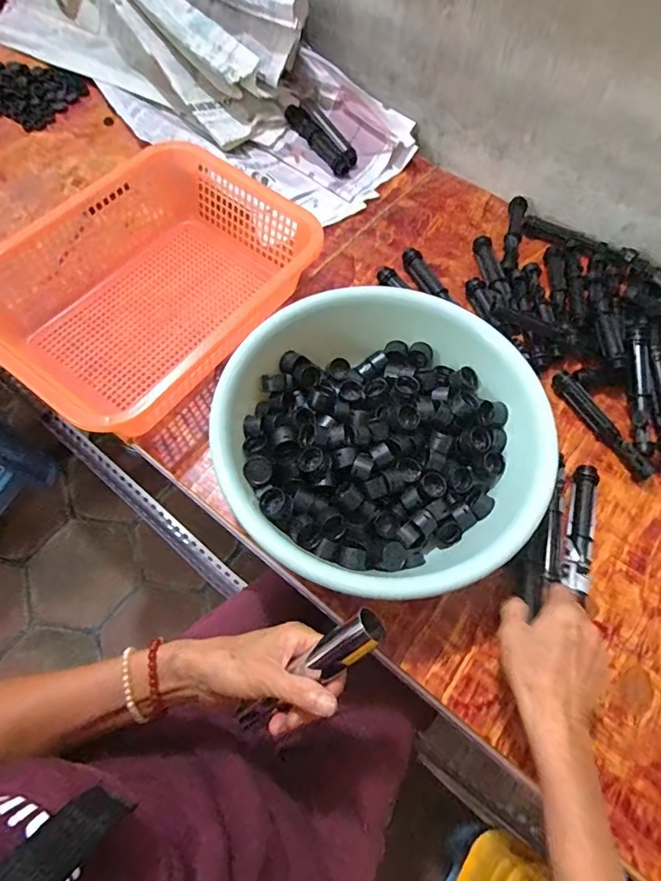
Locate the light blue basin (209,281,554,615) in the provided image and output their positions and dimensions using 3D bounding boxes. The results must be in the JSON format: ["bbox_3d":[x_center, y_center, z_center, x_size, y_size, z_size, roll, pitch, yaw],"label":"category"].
[{"bbox_3d":[0.047,-0.009,0.482,0.285,0.097,0.296,1,65,-3],"label":"light blue basin"}]

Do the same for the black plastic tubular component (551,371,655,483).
[{"bbox_3d":[0.298,-0.018,0.538,0.017,0.021,0.143,-27,70,-15],"label":"black plastic tubular component"}]

